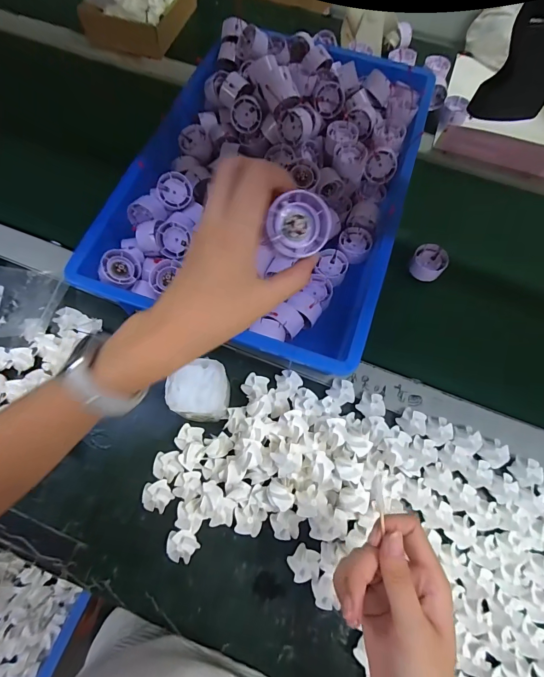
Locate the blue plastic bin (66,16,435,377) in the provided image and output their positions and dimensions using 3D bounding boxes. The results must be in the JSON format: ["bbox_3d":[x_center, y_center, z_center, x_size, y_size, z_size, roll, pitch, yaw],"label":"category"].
[{"bbox_3d":[0.003,-0.228,0.502,0.360,0.087,0.492,18,72,8],"label":"blue plastic bin"}]

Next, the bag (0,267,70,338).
[{"bbox_3d":[-0.364,-0.056,0.471,0.143,0.039,0.109,3,70,3],"label":"bag"}]

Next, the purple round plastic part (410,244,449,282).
[{"bbox_3d":[0.224,-0.109,0.500,0.044,0.022,0.048,-1,70,2],"label":"purple round plastic part"}]

